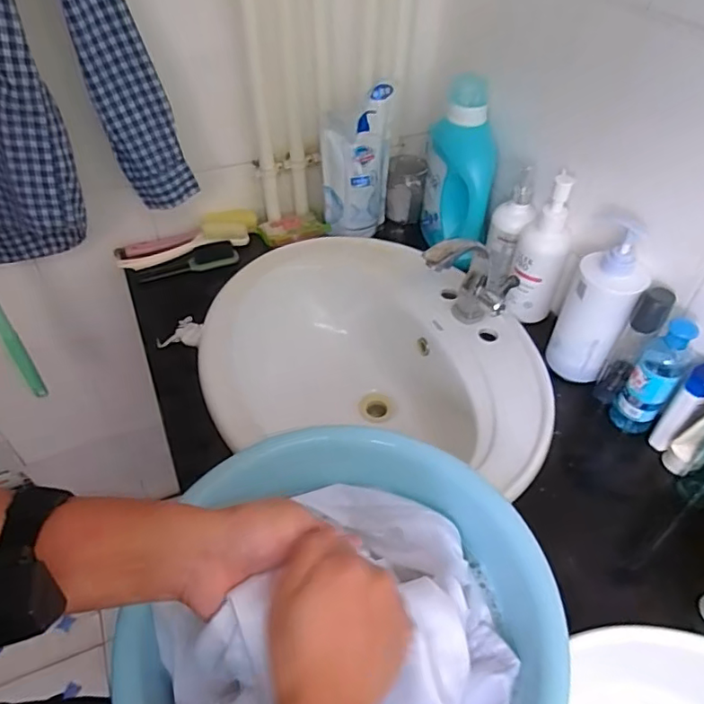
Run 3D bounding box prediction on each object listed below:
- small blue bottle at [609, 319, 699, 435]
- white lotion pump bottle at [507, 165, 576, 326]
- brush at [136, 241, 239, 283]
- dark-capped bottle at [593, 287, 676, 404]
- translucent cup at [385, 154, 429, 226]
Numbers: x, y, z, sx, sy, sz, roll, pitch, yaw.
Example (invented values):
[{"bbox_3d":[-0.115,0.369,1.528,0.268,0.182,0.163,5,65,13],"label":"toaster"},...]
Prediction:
[{"bbox_3d":[0.361,0.033,0.662,0.046,0.168,0.046,33,54,26],"label":"small blue bottle"},{"bbox_3d":[0.258,-0.141,0.769,0.068,0.207,0.067,-18,50,-18],"label":"white lotion pump bottle"},{"bbox_3d":[-0.272,-0.147,0.917,0.163,0.031,0.037,-14,49,-15],"label":"brush"},{"bbox_3d":[0.345,-0.002,0.686,0.032,0.174,0.038,36,55,28],"label":"dark-capped bottle"},{"bbox_3d":[0.097,-0.296,1.005,0.064,0.092,0.083,7,47,4],"label":"translucent cup"}]

